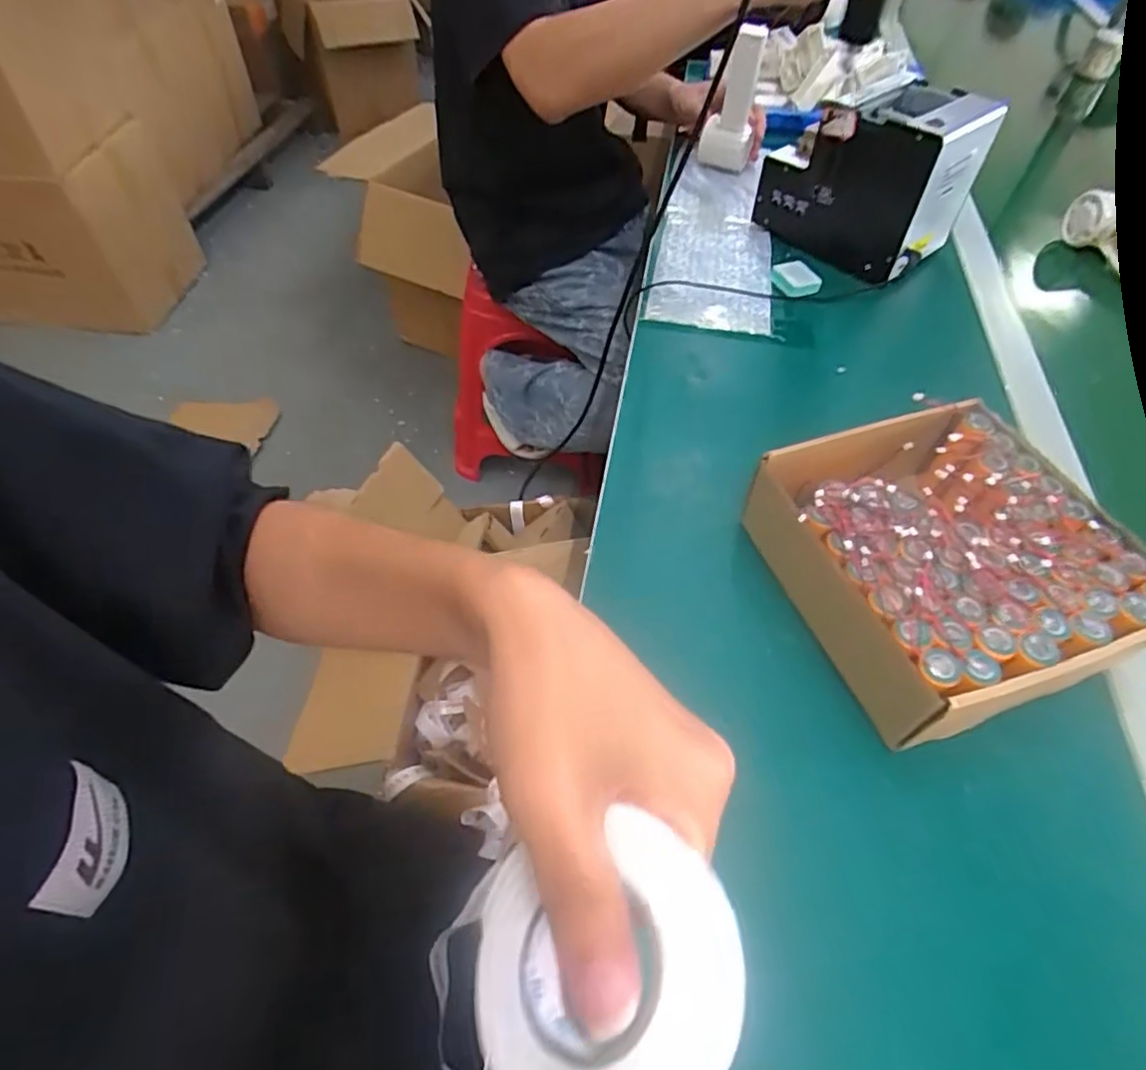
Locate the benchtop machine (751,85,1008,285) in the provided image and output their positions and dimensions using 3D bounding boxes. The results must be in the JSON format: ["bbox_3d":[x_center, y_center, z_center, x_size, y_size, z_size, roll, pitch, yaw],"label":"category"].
[{"bbox_3d":[0.307,-0.377,0.680,0.117,0.152,0.184,-37,63,-26],"label":"benchtop machine"}]

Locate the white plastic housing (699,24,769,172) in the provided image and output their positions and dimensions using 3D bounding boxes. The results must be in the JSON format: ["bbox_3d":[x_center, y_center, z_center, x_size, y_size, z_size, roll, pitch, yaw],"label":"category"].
[{"bbox_3d":[0.195,-0.514,0.780,0.067,0.154,0.042,17,54,10],"label":"white plastic housing"}]

